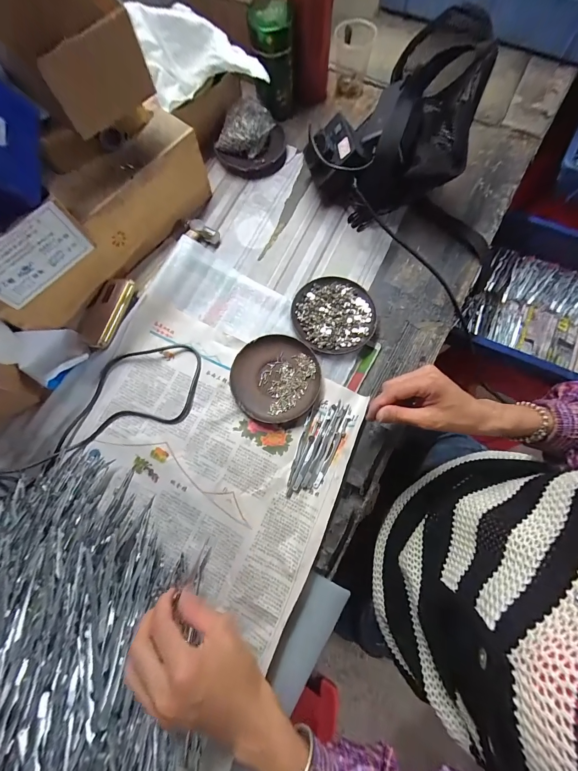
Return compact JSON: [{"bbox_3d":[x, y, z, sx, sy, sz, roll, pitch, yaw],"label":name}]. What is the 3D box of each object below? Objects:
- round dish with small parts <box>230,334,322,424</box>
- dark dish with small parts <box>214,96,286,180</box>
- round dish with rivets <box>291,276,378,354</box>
[{"bbox_3d":[-0.018,-0.010,0.408,0.117,0.013,0.116,0,75,0],"label":"round dish with small parts"},{"bbox_3d":[-0.062,-0.395,0.498,0.109,0.061,0.096,9,75,2],"label":"dark dish with small parts"},{"bbox_3d":[0.064,-0.099,0.430,0.118,0.013,0.111,0,75,0],"label":"round dish with rivets"}]

